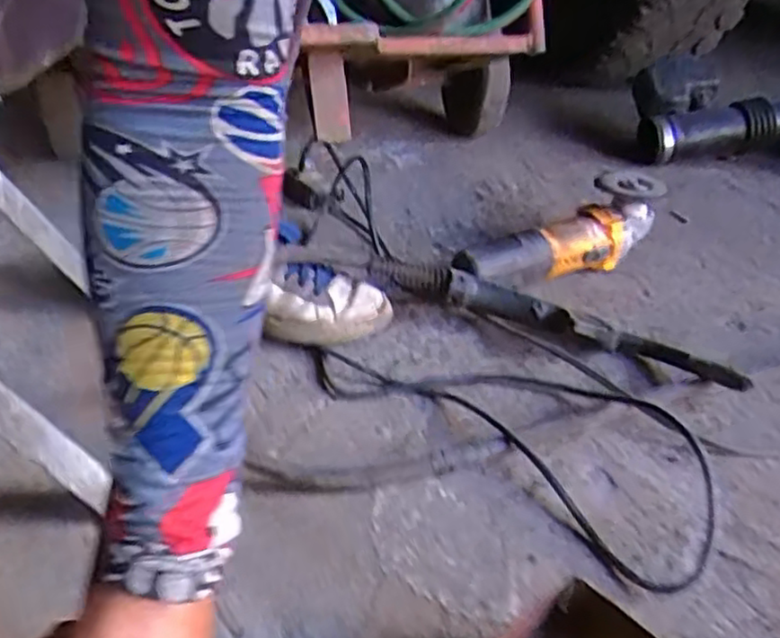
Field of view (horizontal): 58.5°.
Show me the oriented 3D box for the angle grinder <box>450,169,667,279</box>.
[{"bbox_3d":[0.190,-0.088,0.797,0.283,0.096,0.086,-21,42,-32],"label":"angle grinder"}]

